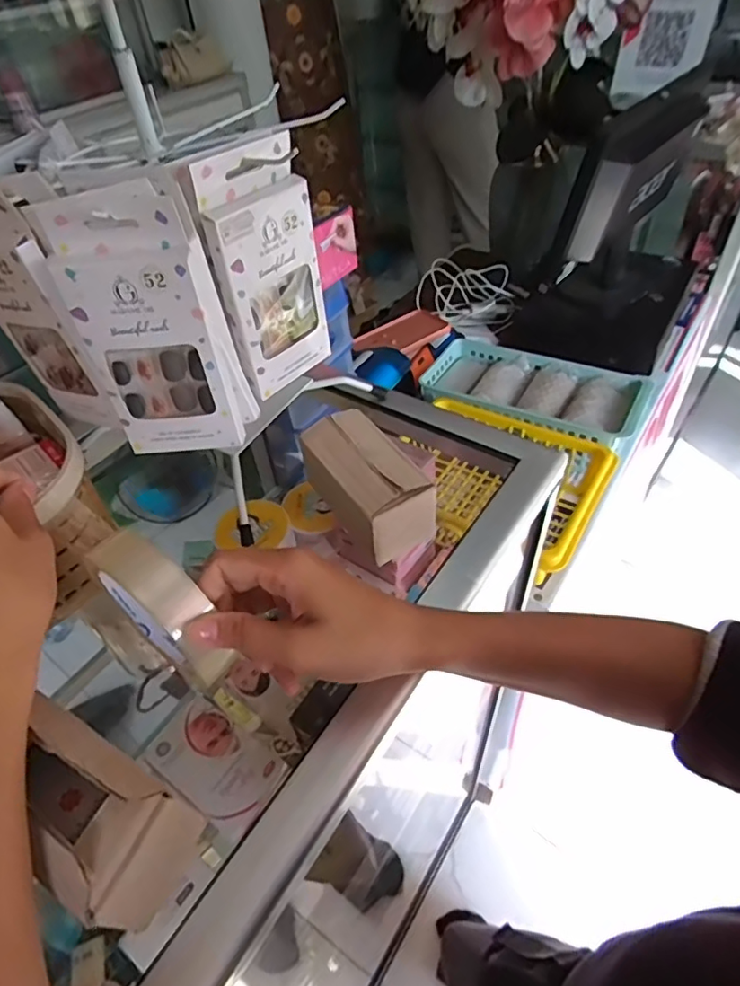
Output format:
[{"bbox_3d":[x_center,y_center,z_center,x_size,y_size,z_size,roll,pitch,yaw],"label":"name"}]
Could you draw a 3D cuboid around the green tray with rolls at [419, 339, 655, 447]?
[{"bbox_3d":[0.216,-0.138,0.795,0.310,0.066,0.137,21,52,24],"label":"green tray with rolls"}]

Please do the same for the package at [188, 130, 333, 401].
[{"bbox_3d":[-0.060,-0.133,0.341,0.015,0.136,0.071,30,56,29],"label":"package"}]

